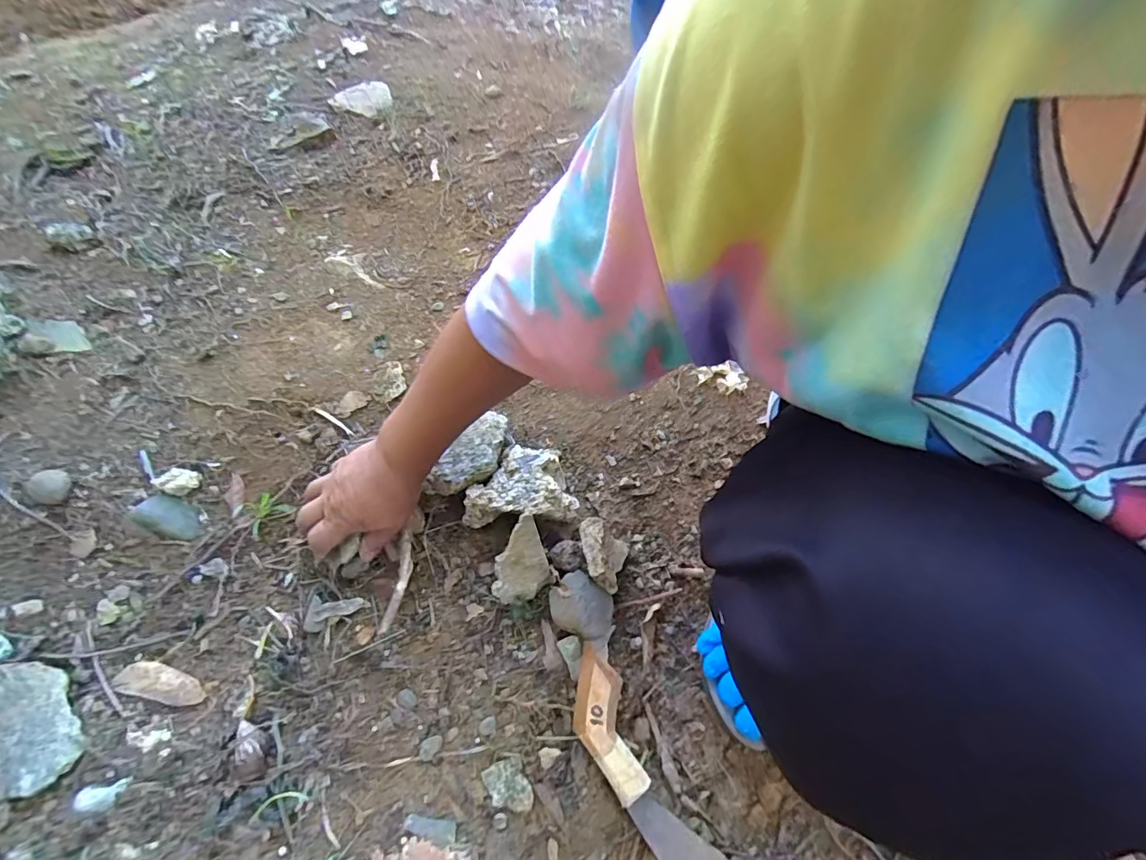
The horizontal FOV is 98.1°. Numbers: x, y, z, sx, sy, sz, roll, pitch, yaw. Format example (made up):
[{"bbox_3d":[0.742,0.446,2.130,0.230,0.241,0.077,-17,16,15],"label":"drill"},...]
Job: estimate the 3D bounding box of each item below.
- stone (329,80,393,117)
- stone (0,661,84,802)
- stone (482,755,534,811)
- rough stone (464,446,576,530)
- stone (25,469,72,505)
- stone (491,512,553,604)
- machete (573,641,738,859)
[{"bbox_3d":[-0.373,-0.584,0.873,0.101,0.015,0.124,-16,54,-11],"label":"stone"},{"bbox_3d":[-0.442,0.240,0.408,0.051,0.017,0.103,-22,67,-33],"label":"stone"},{"bbox_3d":[-0.055,0.301,0.420,0.033,0.011,0.041,-24,56,-16],"label":"stone"},{"bbox_3d":[-0.059,0.066,0.527,0.111,0.051,0.082,-13,53,-9],"label":"rough stone"},{"bbox_3d":[-0.554,0.057,0.524,0.046,0.012,0.034,21,56,16],"label":"stone"},{"bbox_3d":[-0.055,0.127,0.490,0.057,0.022,0.080,-17,97,-5],"label":"stone"},{"bbox_3d":[0.083,0.316,0.411,0.061,0.023,0.276,-31,72,-21],"label":"machete"}]

